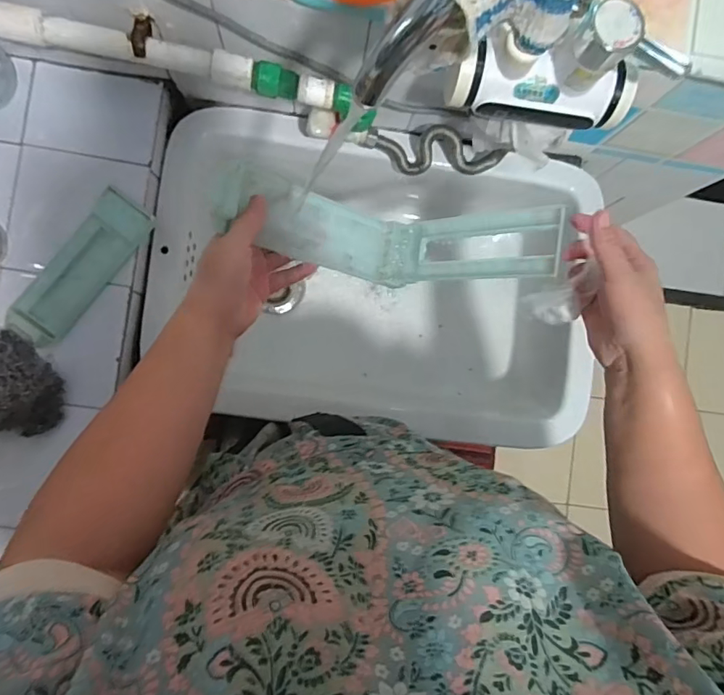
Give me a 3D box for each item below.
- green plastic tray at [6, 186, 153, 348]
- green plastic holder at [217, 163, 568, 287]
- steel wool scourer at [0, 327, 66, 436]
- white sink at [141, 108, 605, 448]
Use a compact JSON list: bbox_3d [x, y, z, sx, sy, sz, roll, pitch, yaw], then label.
[{"bbox_3d":[-0.334,-0.094,0.603,0.061,0.022,0.196,38,85,-3],"label":"green plastic tray"},{"bbox_3d":[0.024,-0.102,0.473,0.273,0.110,0.063,9,87,2],"label":"green plastic holder"},{"bbox_3d":[-0.394,0.044,0.577,0.092,0.035,0.126,2,88,-6],"label":"steel wool scourer"},{"bbox_3d":[0.006,-0.083,0.769,0.586,0.212,0.396,8,87,-6],"label":"white sink"}]

